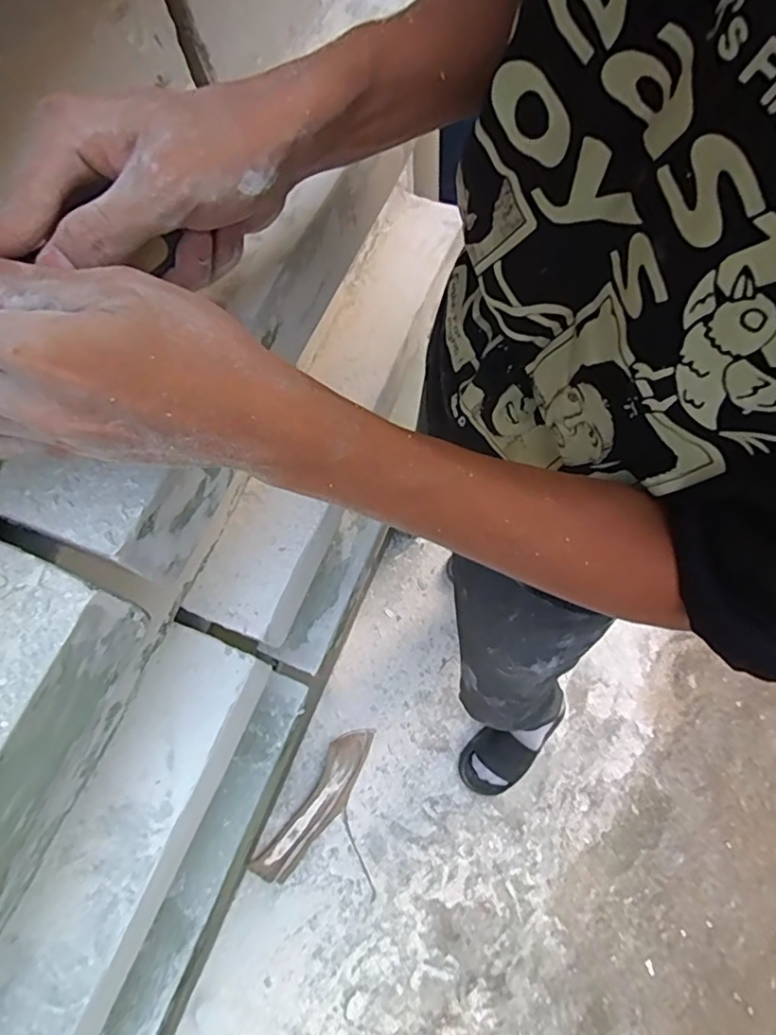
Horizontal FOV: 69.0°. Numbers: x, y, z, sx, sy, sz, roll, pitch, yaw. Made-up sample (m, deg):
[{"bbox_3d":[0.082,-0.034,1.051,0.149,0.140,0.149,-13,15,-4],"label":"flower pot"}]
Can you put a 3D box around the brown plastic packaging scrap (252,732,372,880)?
[{"bbox_3d":[-0.148,0.610,1.210,0.092,0.019,0.345,35,70,14],"label":"brown plastic packaging scrap"}]

